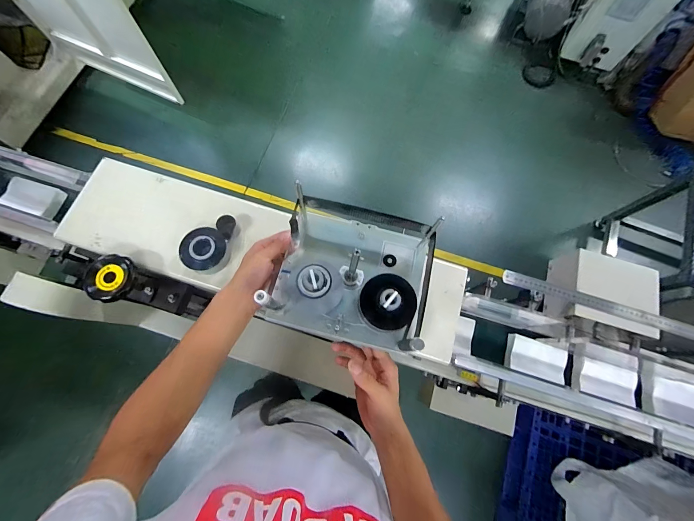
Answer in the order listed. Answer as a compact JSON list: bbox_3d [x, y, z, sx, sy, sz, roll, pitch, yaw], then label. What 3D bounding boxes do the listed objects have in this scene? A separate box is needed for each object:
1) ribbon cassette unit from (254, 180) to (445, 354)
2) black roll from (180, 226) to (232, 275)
[{"bbox_3d":[0.007,0.011,0.418,0.200,0.089,0.185,14,74,3],"label":"ribbon cassette unit"},{"bbox_3d":[-0.236,-0.016,0.501,0.071,0.033,0.070,0,74,-1],"label":"black roll"}]

